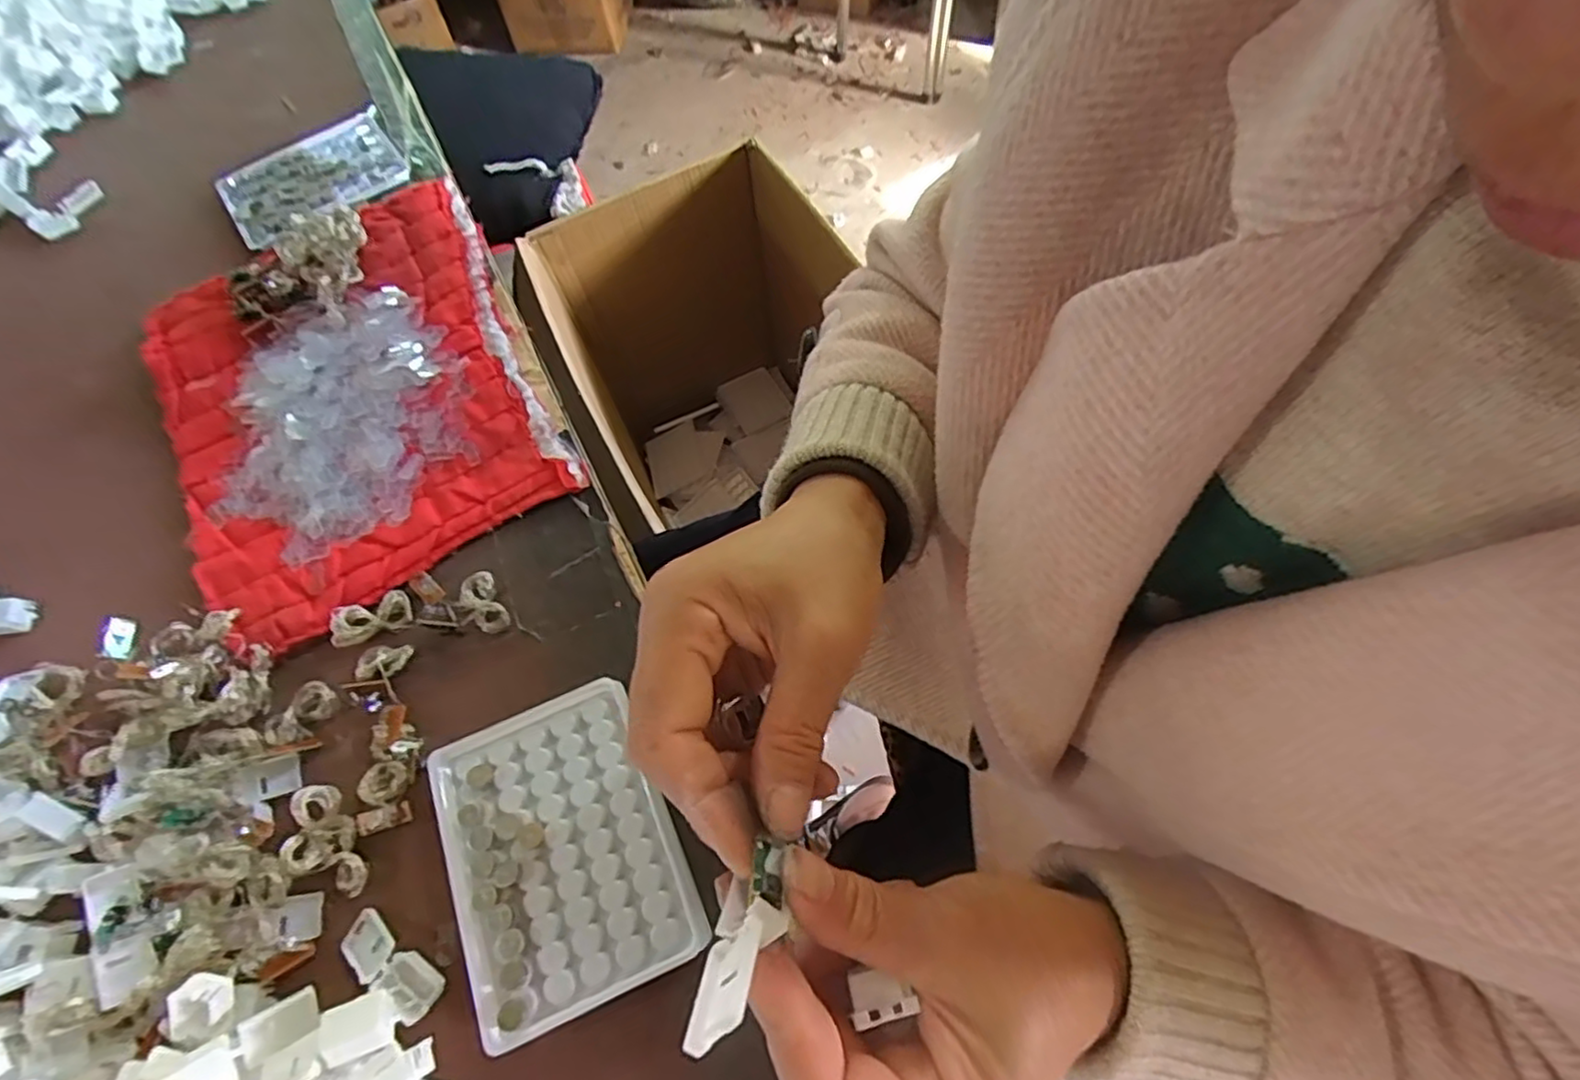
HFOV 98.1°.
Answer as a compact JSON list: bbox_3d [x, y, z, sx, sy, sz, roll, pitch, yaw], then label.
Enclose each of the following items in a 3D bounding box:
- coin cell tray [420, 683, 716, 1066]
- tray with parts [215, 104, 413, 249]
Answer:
[{"bbox_3d":[-0.106,0.143,0.319,0.098,0.026,0.129,-24,67,-9],"label":"coin cell tray"},{"bbox_3d":[-0.376,-0.286,0.539,0.133,0.012,0.107,-32,69,-12],"label":"tray with parts"}]

